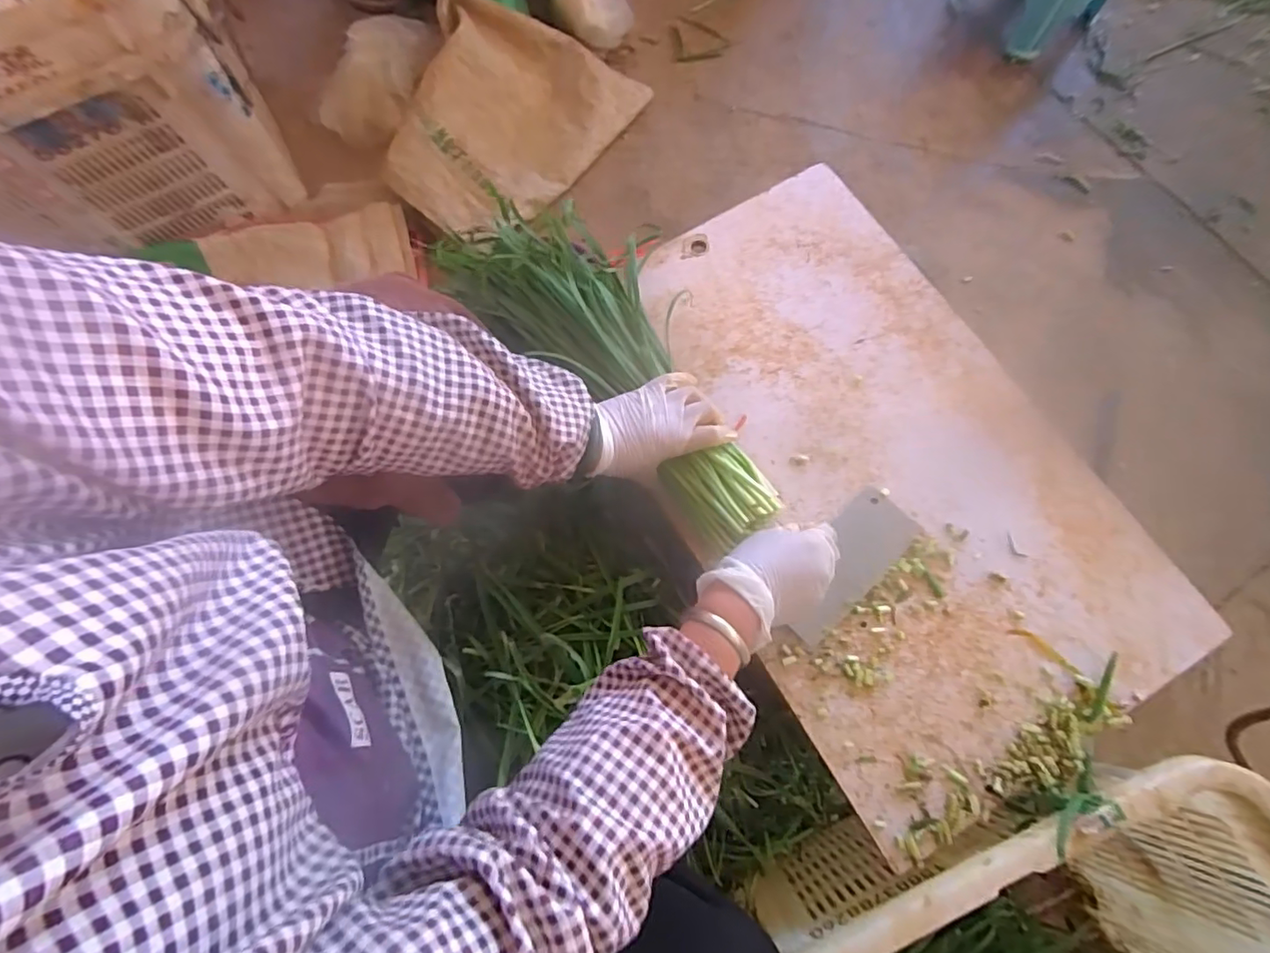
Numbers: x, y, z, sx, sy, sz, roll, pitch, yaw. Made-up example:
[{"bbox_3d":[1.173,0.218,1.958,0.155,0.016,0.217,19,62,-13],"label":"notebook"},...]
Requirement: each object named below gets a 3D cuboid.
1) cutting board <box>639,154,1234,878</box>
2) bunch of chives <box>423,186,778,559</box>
[{"bbox_3d":[0.236,-0.032,0.619,0.393,0.016,0.643,-28,73,-8],"label":"cutting board"},{"bbox_3d":[-0.032,-0.138,0.612,0.166,0.064,0.489,-36,72,-10],"label":"bunch of chives"}]

